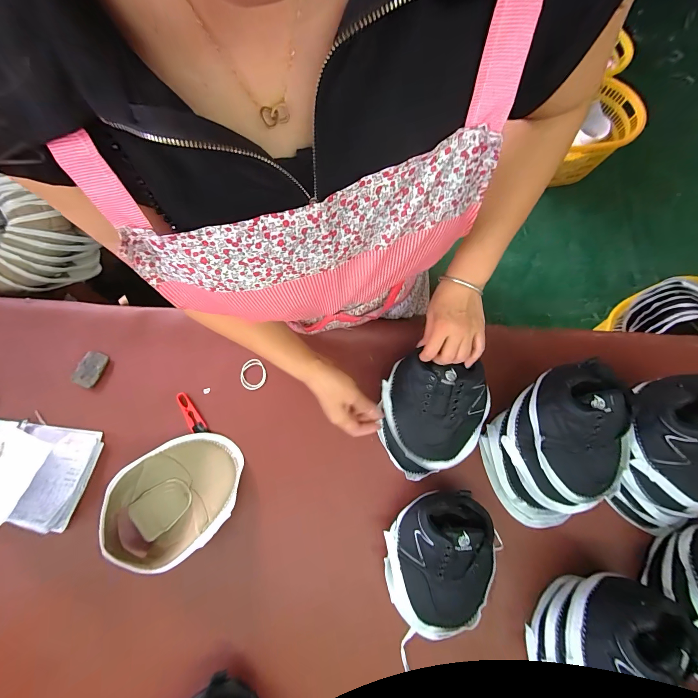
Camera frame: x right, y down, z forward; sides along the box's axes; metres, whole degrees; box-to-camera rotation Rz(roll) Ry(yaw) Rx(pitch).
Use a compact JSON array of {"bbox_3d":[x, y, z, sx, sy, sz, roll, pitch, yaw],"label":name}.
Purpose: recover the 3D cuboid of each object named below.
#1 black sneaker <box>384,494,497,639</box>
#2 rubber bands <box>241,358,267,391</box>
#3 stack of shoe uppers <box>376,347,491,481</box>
[{"bbox_3d":[0.144,0.329,0.479,0.172,0.103,0.213,-4,73,-2],"label":"black sneaker"},{"bbox_3d":[-0.190,0.049,0.615,0.049,0.004,0.060,-15,73,-5],"label":"rubber bands"},{"bbox_3d":[0.134,0.113,0.516,0.165,0.116,0.168,17,73,5],"label":"stack of shoe uppers"}]

